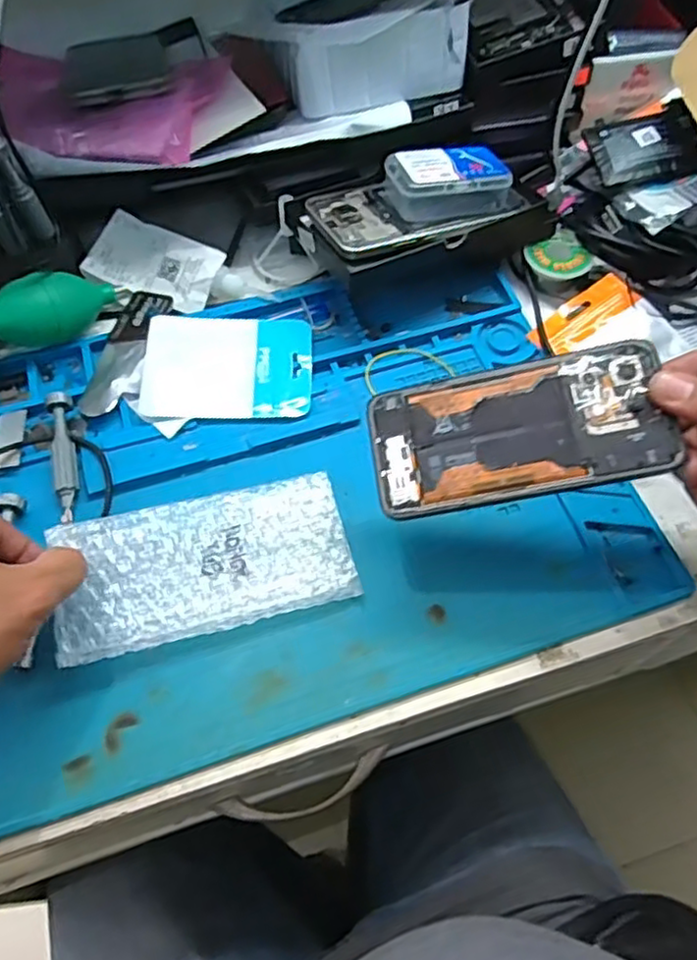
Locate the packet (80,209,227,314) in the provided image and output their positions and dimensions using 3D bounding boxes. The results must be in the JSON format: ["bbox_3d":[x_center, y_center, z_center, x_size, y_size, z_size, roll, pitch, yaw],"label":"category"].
[{"bbox_3d":[-0.151,-0.169,0.523,0.095,0.012,0.056,20,89,1],"label":"packet"}]

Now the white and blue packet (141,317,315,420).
[{"bbox_3d":[-0.088,-0.082,0.485,0.120,0.009,0.088,-1,60,0],"label":"white and blue packet"}]

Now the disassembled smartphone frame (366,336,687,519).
[{"bbox_3d":[0.091,-0.028,0.369,0.156,0.005,0.077,-11,71,10],"label":"disassembled smartphone frame"}]

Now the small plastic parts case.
[{"bbox_3d":[0.071,-0.221,0.498,0.089,0.037,0.056,-19,62,-11],"label":"small plastic parts case"}]

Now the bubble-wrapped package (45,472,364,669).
[{"bbox_3d":[-0.085,0.048,0.400,0.169,0.023,0.081,-15,61,-8],"label":"bubble-wrapped package"}]

